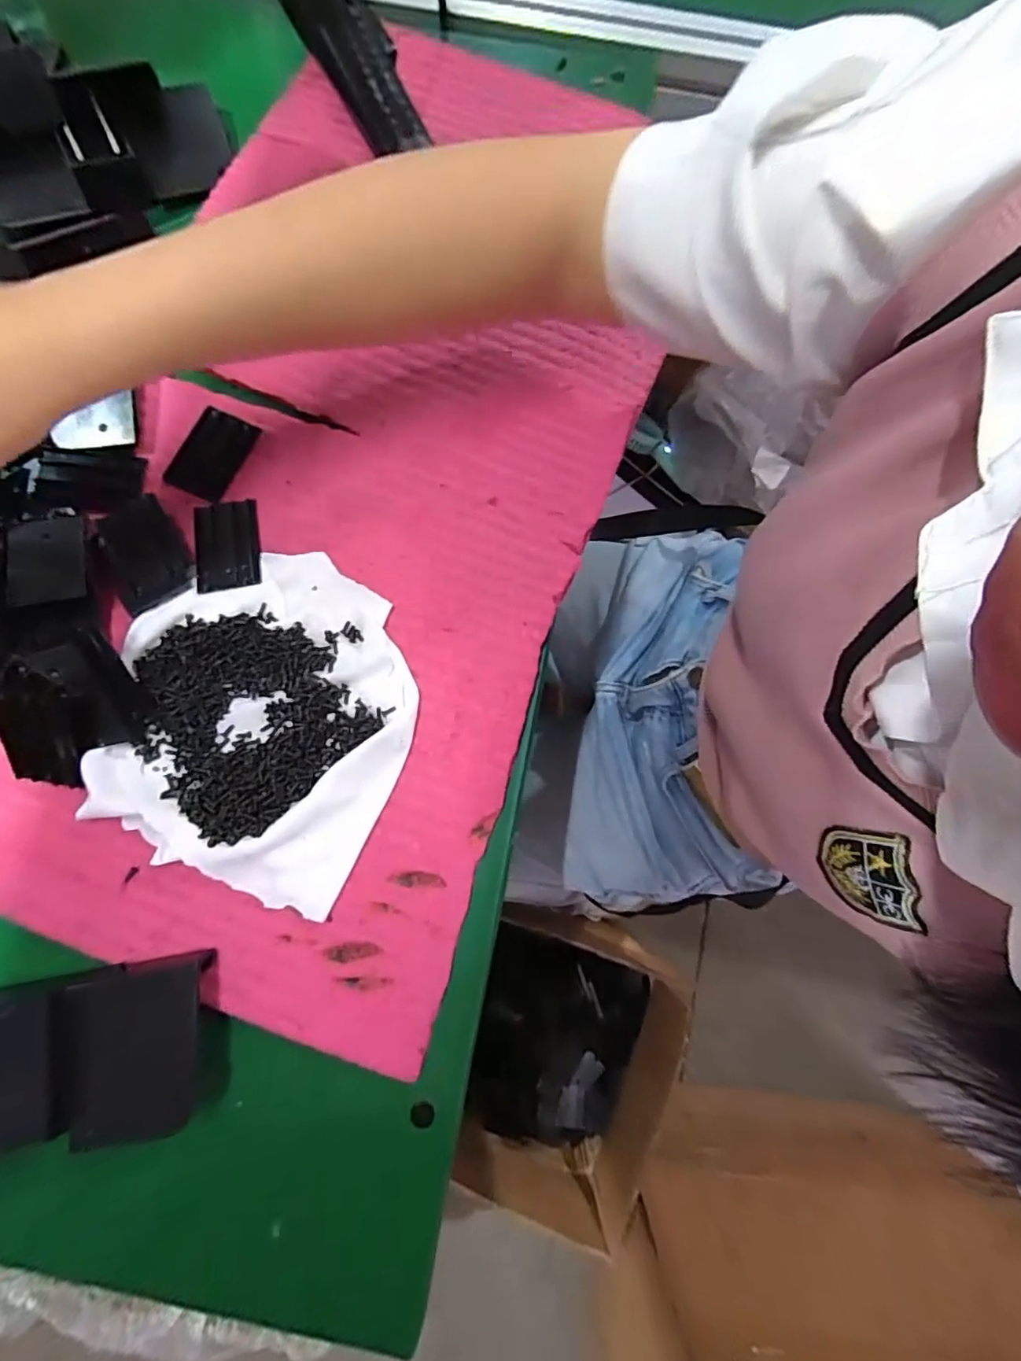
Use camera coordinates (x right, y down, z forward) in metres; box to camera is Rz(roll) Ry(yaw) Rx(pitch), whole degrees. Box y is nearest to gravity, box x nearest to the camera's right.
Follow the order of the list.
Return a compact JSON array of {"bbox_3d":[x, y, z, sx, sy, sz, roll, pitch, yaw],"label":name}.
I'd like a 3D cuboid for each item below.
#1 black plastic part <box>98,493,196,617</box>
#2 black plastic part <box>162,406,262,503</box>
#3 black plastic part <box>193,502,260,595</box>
[{"bbox_3d":[-0.209,-0.073,0.314,0.041,0.005,0.066,-30,80,-6],"label":"black plastic part"},{"bbox_3d":[-0.179,-0.136,0.329,0.038,0.004,0.053,23,79,4],"label":"black plastic part"},{"bbox_3d":[-0.164,-0.078,0.318,0.035,0.005,0.055,-10,79,-2],"label":"black plastic part"}]

